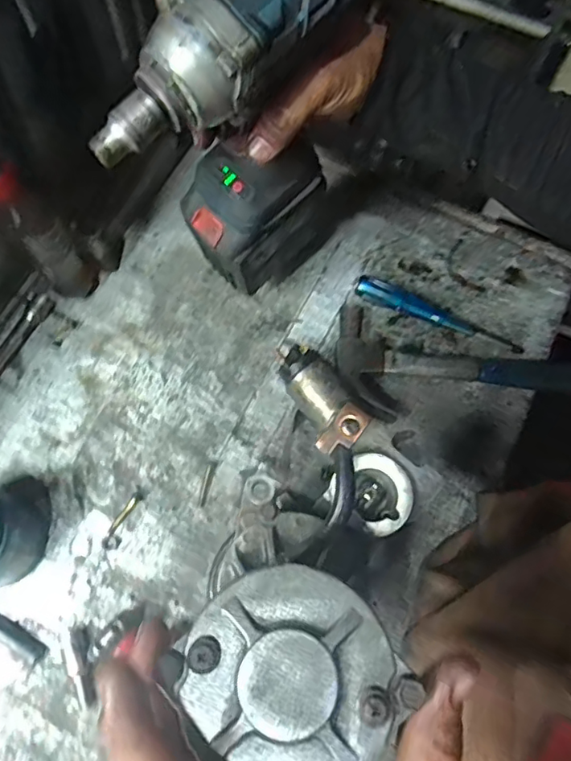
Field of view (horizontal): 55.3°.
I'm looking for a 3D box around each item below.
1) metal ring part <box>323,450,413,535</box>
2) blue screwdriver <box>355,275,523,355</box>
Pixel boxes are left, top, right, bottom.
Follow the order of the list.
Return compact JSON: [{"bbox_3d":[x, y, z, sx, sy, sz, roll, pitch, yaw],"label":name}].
[{"bbox_3d":[0.059,0.072,0.360,0.053,0.004,0.046,35,73,11],"label":"metal ring part"},{"bbox_3d":[0.175,-0.077,0.617,0.197,0.030,0.025,21,72,6],"label":"blue screwdriver"}]

